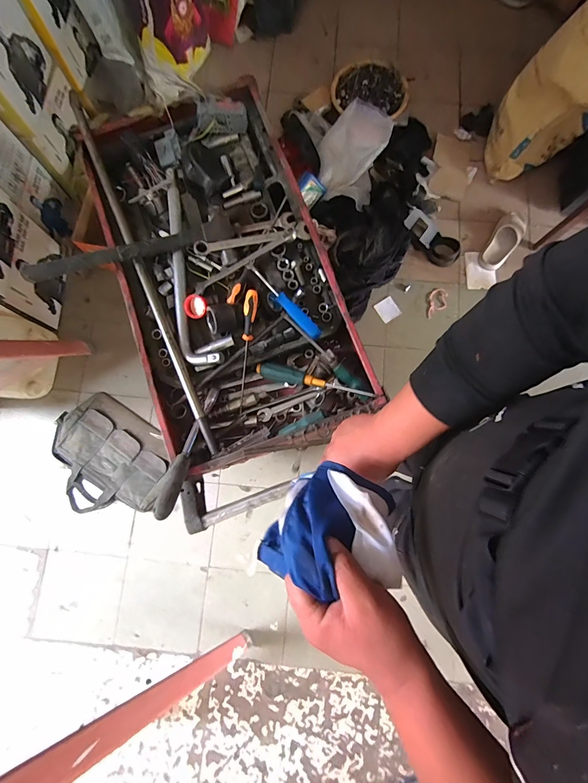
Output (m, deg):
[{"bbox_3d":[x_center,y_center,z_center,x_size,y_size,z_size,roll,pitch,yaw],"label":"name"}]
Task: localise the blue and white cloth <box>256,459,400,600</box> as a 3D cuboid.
[{"bbox_3d":[0.040,0.147,0.398,0.148,0.125,0.117,7,80,2],"label":"blue and white cloth"}]

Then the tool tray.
[{"bbox_3d":[-0.134,-0.229,0.683,0.373,0.106,0.718,-20,81,-4],"label":"tool tray"}]

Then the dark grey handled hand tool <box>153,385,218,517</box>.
[{"bbox_3d":[-0.177,0.093,0.601,0.023,0.031,0.241,13,52,3],"label":"dark grey handled hand tool"}]

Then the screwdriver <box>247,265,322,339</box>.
[{"bbox_3d":[-0.017,-0.167,0.644,0.030,0.031,0.184,-42,83,-7],"label":"screwdriver"}]

